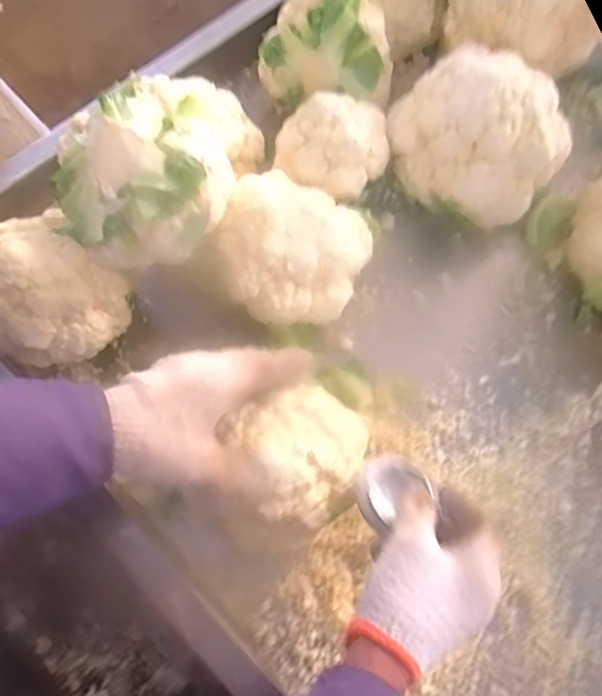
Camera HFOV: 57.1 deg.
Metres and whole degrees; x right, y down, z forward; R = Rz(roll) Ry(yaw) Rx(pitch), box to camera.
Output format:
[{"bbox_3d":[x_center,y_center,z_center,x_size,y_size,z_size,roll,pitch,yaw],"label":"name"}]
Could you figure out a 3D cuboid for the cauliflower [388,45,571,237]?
[{"bbox_3d":[0.191,-0.224,0.608,0.180,0.140,0.152,39,74,12],"label":"cauliflower"}]

